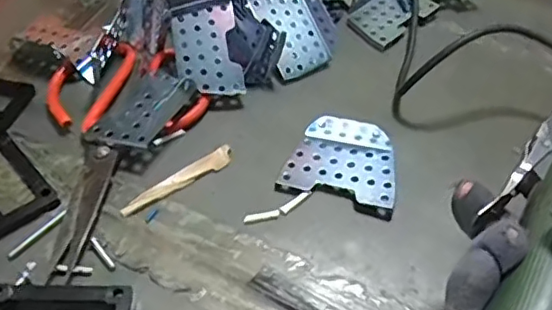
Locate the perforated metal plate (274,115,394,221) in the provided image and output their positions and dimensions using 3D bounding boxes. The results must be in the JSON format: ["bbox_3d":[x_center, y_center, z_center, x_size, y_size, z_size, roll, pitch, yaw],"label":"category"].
[{"bbox_3d":[0.041,0.004,0.367,0.068,0.018,0.057,13,49,9],"label":"perforated metal plate"}]

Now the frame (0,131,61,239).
[{"bbox_3d":[-0.165,0.014,0.351,0.043,0.007,0.076,-32,57,-28],"label":"frame"}]

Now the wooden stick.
[{"bbox_3d":[-0.059,0.015,0.362,0.078,0.004,0.012,-28,55,-26],"label":"wooden stick"}]

